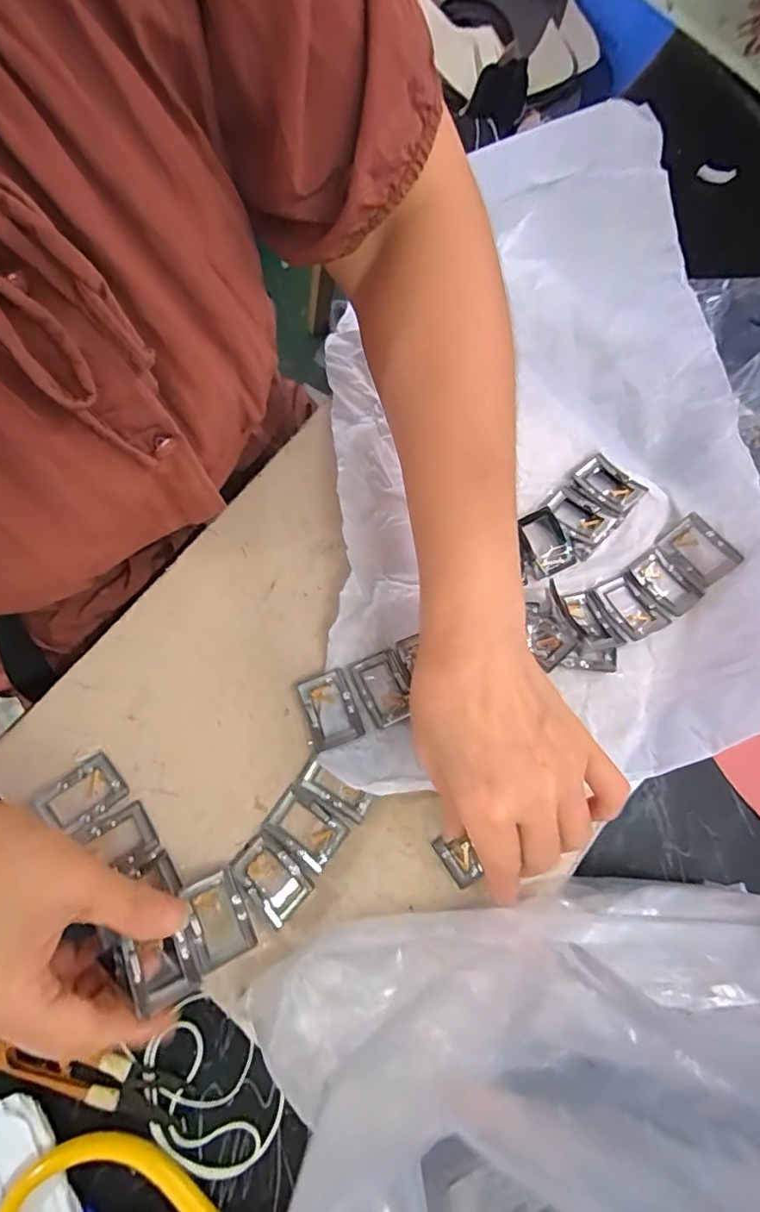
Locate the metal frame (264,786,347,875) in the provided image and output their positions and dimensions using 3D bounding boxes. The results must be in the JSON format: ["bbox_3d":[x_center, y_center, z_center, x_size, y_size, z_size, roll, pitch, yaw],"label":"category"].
[{"bbox_3d":[-0.041,0.121,0.298,0.040,0.008,0.028,34,77,9],"label":"metal frame"}]

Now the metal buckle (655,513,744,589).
[{"bbox_3d":[0.199,-0.035,0.342,0.030,0.008,0.042,-45,64,30],"label":"metal buckle"}]

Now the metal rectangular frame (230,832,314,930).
[{"bbox_3d":[-0.058,0.144,0.290,0.041,0.010,0.028,42,78,11],"label":"metal rectangular frame"}]

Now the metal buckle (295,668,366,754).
[{"bbox_3d":[-0.030,0.060,0.315,0.030,0.008,0.042,-21,75,-6],"label":"metal buckle"}]

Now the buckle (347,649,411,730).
[{"bbox_3d":[0.002,0.048,0.316,0.029,0.006,0.041,-24,75,-6],"label":"buckle"}]

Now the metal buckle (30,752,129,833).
[{"bbox_3d":[-0.164,0.104,0.299,0.041,0.004,0.029,-35,80,-24],"label":"metal buckle"}]

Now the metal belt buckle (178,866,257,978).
[{"bbox_3d":[-0.084,0.159,0.277,0.030,0.004,0.042,-18,56,-28],"label":"metal belt buckle"}]

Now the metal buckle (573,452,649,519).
[{"bbox_3d":[0.148,-0.079,0.356,0.030,0.012,0.042,-37,77,-10],"label":"metal buckle"}]

